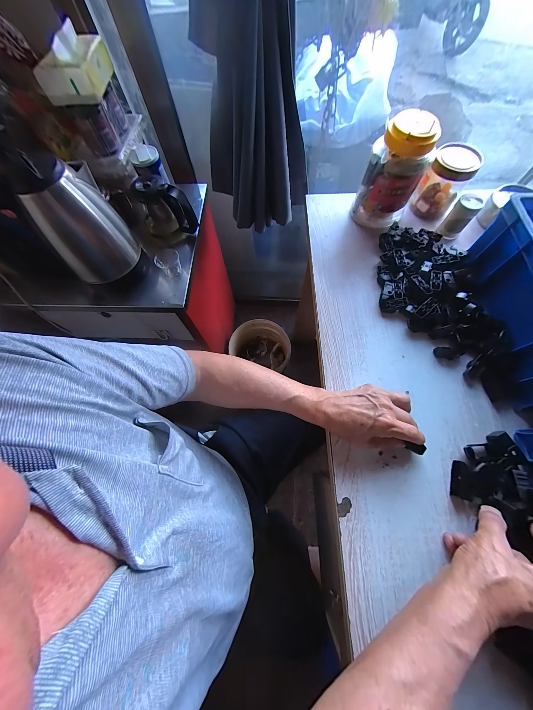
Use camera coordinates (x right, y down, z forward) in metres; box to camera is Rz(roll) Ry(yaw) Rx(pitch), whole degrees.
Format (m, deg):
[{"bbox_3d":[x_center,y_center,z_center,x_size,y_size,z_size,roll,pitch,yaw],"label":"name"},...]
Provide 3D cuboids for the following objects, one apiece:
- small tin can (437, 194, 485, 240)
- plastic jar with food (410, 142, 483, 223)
[{"bbox_3d":[0.397,-0.282,0.484,0.043,0.071,0.043,-1,69,2],"label":"small tin can"},{"bbox_3d":[0.378,-0.364,0.505,0.079,0.111,0.086,-1,69,2],"label":"plastic jar with food"}]

